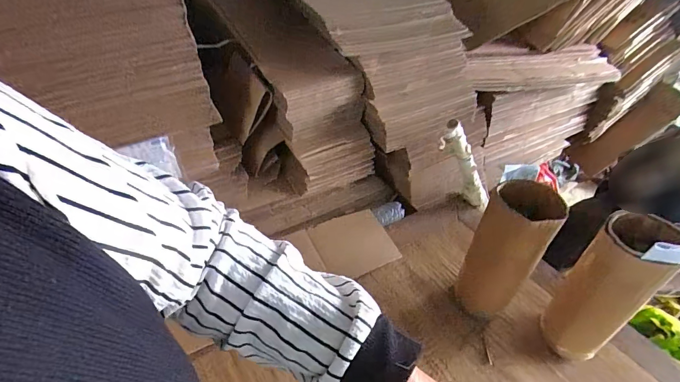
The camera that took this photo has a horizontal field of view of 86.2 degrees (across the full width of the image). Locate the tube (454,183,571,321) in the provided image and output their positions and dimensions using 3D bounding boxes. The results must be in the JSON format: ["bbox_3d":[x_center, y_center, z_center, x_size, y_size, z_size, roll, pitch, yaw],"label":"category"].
[{"bbox_3d":[0.337,0.123,0.752,0.123,0.306,0.122,27,46,22],"label":"tube"}]

